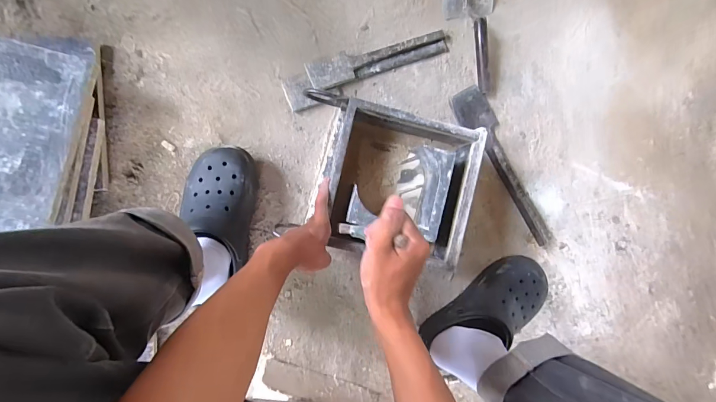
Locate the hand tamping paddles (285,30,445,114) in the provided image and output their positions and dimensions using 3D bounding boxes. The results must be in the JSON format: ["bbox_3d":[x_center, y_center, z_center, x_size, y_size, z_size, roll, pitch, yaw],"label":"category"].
[{"bbox_3d":[0.017,-0.257,0.667,0.320,0.023,0.065,-24,94,-11],"label":"hand tamping paddles"}]

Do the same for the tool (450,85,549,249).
[{"bbox_3d":[0.292,-0.069,0.686,0.074,0.020,0.335,-36,96,-7],"label":"tool"}]

